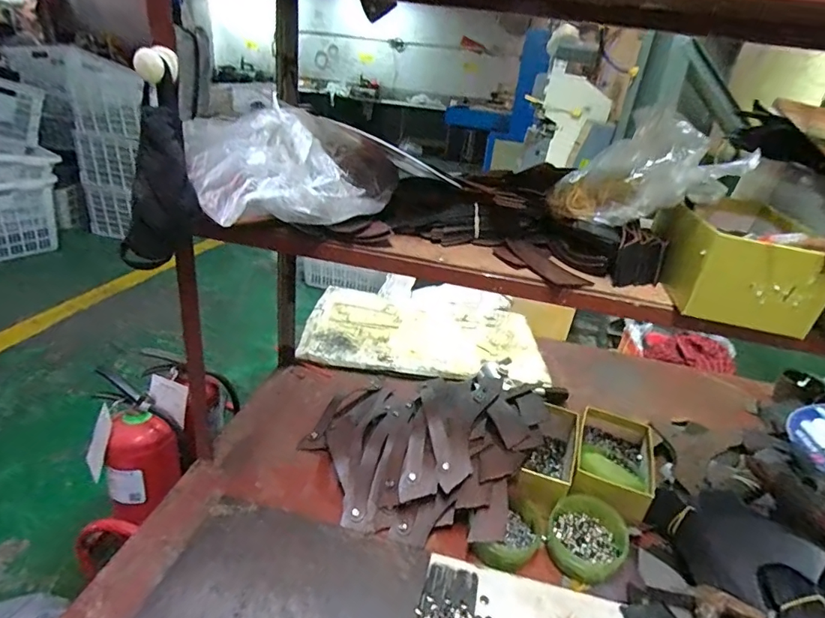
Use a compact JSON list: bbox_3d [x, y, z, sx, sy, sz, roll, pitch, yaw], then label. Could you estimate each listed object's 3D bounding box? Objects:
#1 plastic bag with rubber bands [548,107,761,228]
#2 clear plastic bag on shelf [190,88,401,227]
[{"bbox_3d":[0.248,-0.142,0.495,0.183,0.112,0.076,25,32,32],"label":"plastic bag with rubber bands"},{"bbox_3d":[-0.134,-0.166,0.532,0.215,0.093,0.154,-11,32,-32],"label":"clear plastic bag on shelf"}]

